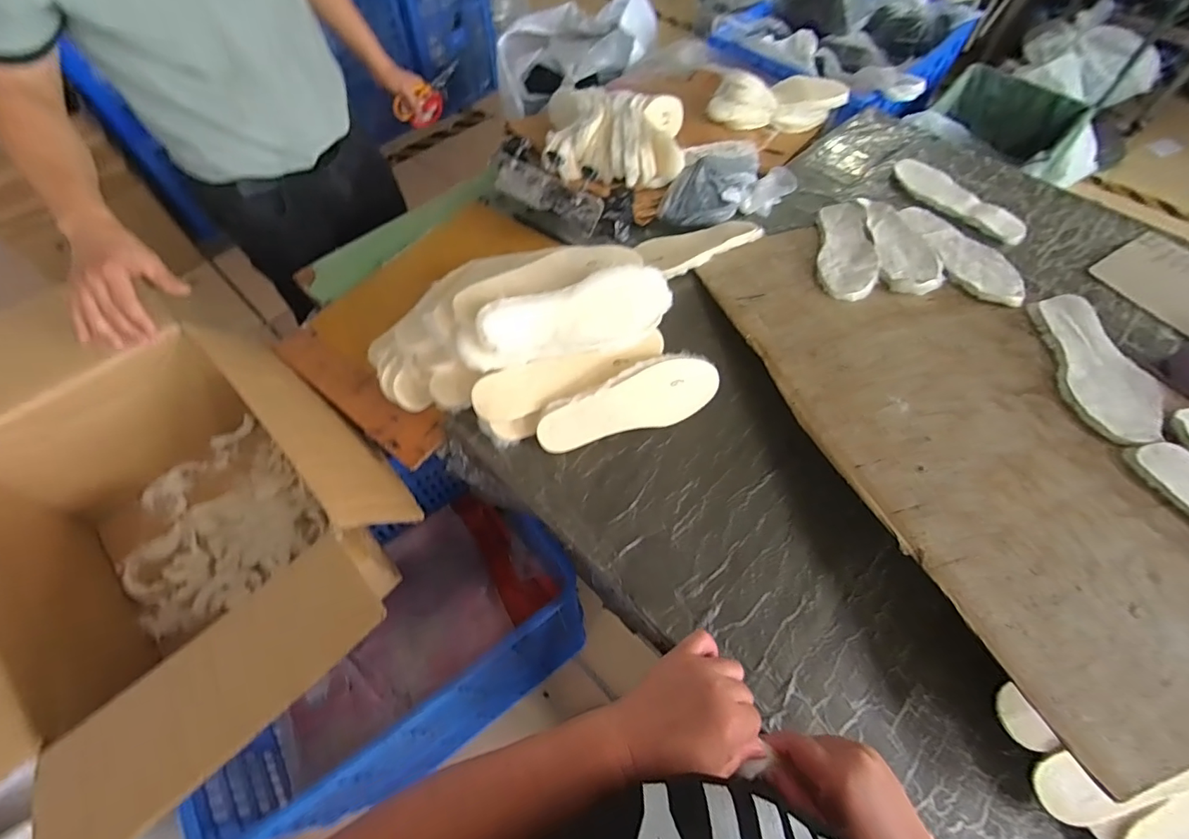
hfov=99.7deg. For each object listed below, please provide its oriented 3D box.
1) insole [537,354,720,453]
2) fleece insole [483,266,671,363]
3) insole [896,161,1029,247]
[{"bbox_3d":[0.054,-0.027,0.697,0.264,0.097,0.017,-15,26,-12],"label":"insole"},{"bbox_3d":[-0.018,-0.138,0.677,0.266,0.098,0.032,-20,25,-18],"label":"fleece insole"},{"bbox_3d":[0.708,-0.434,0.981,0.104,0.020,0.282,-32,63,-18],"label":"insole"}]

